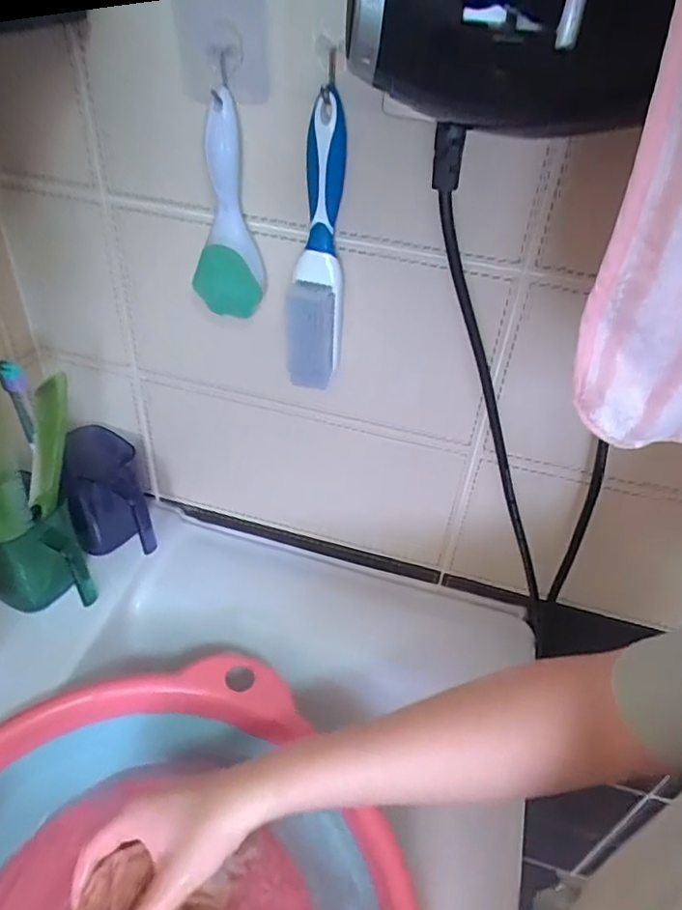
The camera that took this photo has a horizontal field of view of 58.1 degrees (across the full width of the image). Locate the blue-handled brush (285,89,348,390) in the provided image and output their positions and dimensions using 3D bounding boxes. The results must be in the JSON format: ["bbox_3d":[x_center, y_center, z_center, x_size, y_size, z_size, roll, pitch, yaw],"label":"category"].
[{"bbox_3d":[-0.015,-0.127,0.398,0.036,0.179,0.039,3,40,-2],"label":"blue-handled brush"}]

